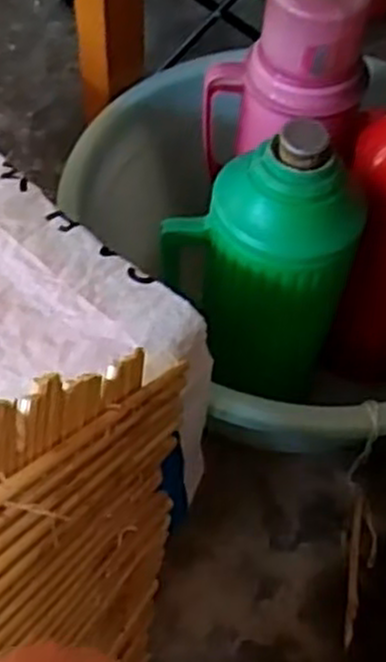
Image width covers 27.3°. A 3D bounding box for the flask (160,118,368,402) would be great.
[{"bbox_3d":[0.063,-0.047,0.696,0.137,0.263,0.122,-24,59,-17],"label":"flask"}]

